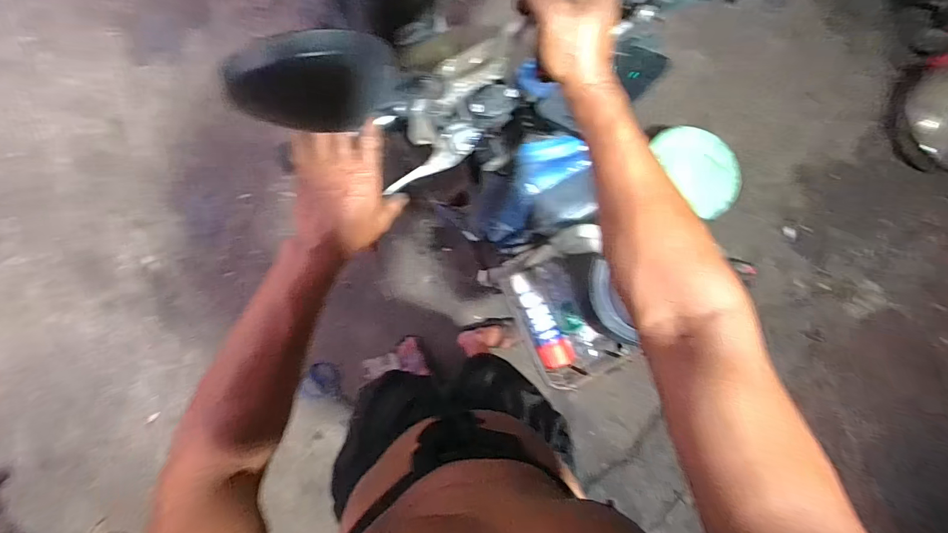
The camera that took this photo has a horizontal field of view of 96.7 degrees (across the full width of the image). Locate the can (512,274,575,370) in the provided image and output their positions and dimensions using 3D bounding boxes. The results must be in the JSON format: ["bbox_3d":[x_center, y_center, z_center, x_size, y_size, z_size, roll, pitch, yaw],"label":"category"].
[{"bbox_3d":[0.128,0.105,0.823,0.062,0.067,0.195,-29,90,-10],"label":"can"}]

